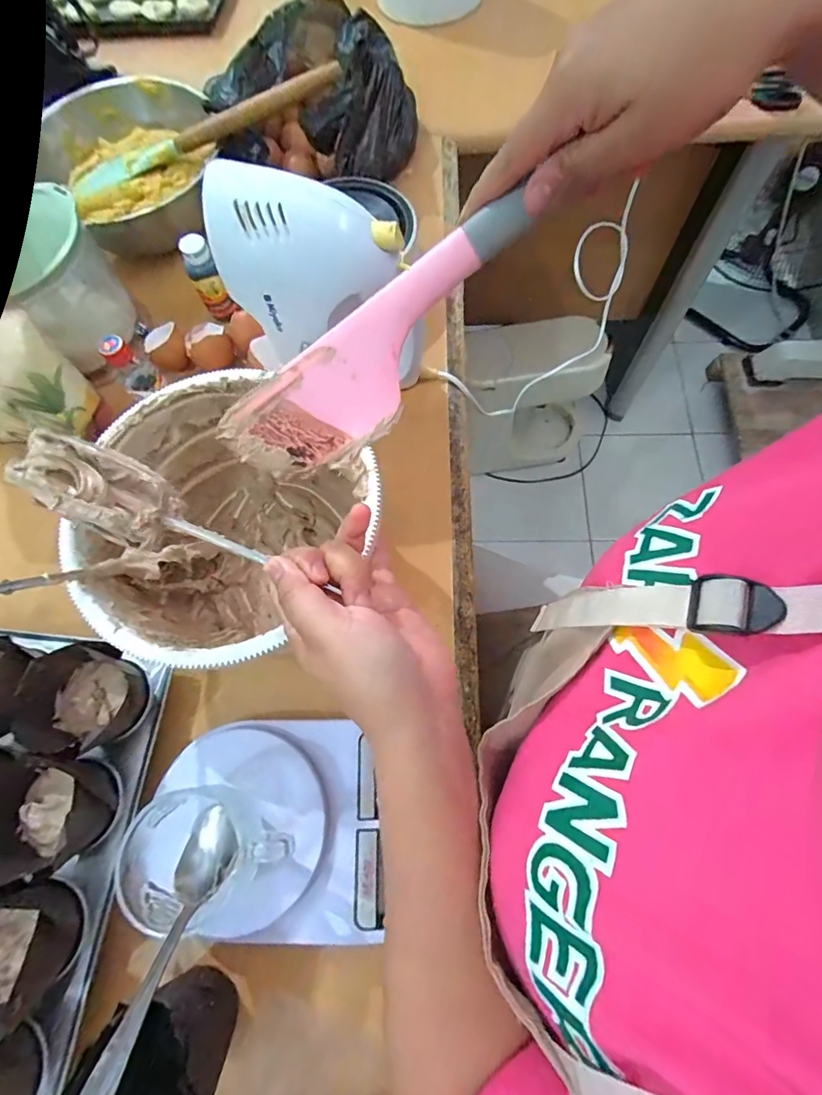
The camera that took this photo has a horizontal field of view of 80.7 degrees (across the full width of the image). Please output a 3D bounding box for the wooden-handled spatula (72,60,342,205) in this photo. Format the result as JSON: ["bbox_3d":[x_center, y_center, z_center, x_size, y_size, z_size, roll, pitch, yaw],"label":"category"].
[{"bbox_3d":[-0.211,-0.414,0.488,0.298,0.021,0.048,-15,70,10],"label":"wooden-handled spatula"}]

